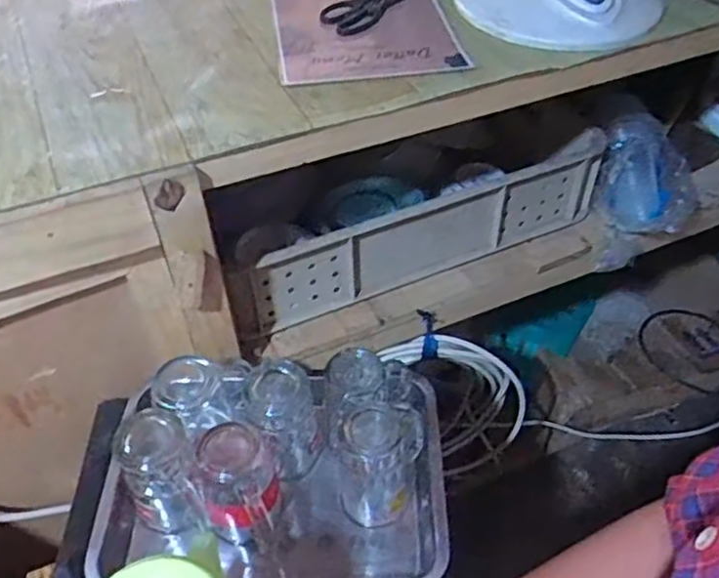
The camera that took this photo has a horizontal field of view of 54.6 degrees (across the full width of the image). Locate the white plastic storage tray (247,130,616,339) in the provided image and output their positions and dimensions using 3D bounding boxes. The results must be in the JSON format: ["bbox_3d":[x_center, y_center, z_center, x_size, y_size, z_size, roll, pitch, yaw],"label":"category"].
[{"bbox_3d":[0.109,-0.078,0.967,0.545,0.143,0.047,-20,51,-17],"label":"white plastic storage tray"}]

